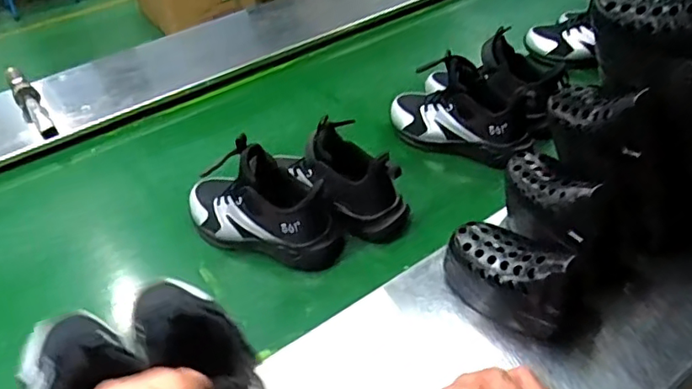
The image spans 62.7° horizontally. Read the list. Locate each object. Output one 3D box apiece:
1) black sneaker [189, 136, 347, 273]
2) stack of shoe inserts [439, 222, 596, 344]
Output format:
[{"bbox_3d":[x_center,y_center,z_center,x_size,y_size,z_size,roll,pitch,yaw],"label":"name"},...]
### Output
[{"bbox_3d":[-0.102,0.005,0.641,0.193,0.110,0.078,16,44,27],"label":"black sneaker"},{"bbox_3d":[0.154,0.067,0.508,0.131,0.077,0.070,26,49,35],"label":"stack of shoe inserts"}]

